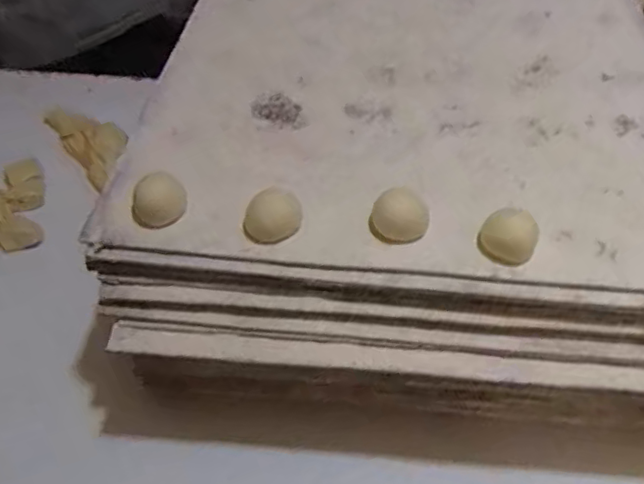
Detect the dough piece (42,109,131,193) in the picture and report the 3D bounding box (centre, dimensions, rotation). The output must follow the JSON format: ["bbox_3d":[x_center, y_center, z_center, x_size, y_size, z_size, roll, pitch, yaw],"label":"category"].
[{"bbox_3d":[-0.366,-0.162,0.968,0.082,0.040,0.188,-31,56,-26],"label":"dough piece"}]

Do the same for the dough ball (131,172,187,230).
[{"bbox_3d":[-0.147,-0.036,0.552,0.047,0.027,0.049,1,48,-1],"label":"dough ball"}]

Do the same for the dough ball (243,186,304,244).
[{"bbox_3d":[-0.043,-0.023,0.538,0.049,0.025,0.042,-2,48,-3],"label":"dough ball"}]

